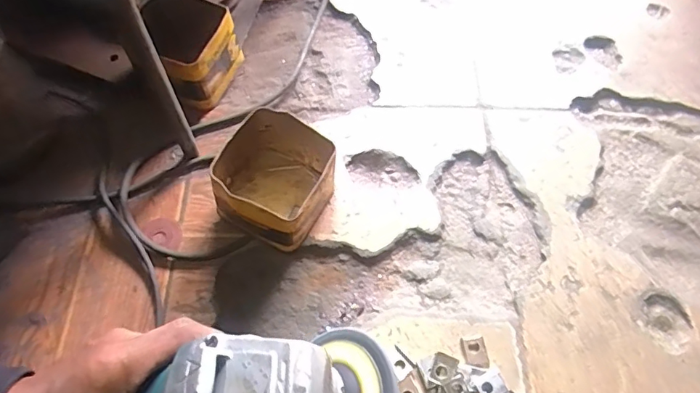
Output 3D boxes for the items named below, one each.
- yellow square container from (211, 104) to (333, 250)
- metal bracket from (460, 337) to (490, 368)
[{"bbox_3d":[-0.091,-0.021,0.582,0.137,0.095,0.134,23,62,11],"label":"yellow square container"},{"bbox_3d":[0.135,0.170,0.529,0.026,0.005,0.033,-5,59,-4],"label":"metal bracket"}]

